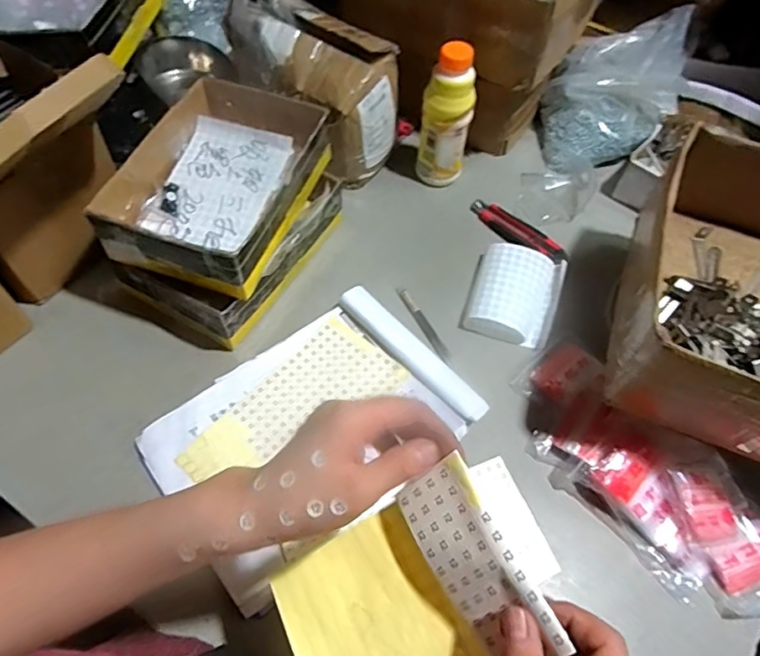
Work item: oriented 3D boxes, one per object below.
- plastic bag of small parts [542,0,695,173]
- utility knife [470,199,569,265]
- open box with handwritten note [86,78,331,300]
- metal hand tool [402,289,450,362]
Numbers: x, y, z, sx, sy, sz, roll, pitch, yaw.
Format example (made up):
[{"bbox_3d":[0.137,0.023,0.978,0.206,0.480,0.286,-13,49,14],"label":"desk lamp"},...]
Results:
[{"bbox_3d":[0.352,-0.356,0.814,0.184,0.148,0.178,5,58,0],"label":"plastic bag of small parts"},{"bbox_3d":[0.191,-0.136,0.758,0.036,0.021,0.158,-40,67,-24],"label":"utility knife"},{"bbox_3d":[-0.180,-0.173,0.633,0.183,0.064,0.262,16,58,8],"label":"open box with handwritten note"},{"bbox_3d":[0.058,-0.005,0.672,0.014,0.012,0.104,-23,62,-16],"label":"metal hand tool"}]

